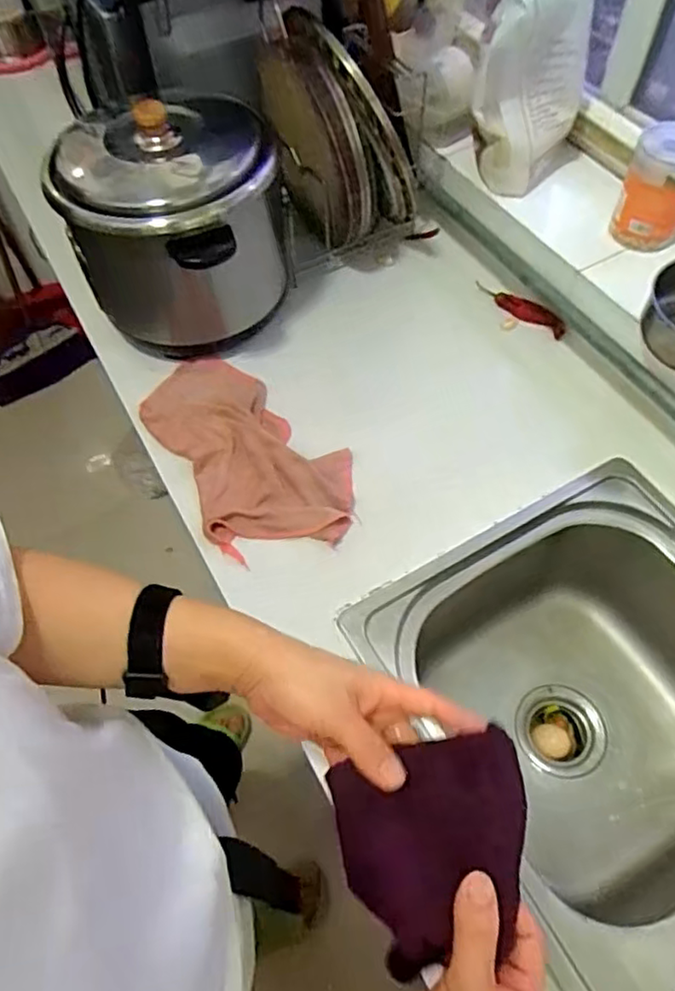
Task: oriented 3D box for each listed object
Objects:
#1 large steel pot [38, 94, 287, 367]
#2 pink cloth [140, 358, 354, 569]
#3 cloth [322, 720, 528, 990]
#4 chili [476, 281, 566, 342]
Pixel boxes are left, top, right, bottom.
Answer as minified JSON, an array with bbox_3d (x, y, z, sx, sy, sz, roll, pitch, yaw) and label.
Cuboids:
[{"bbox_3d":[-0.203,-0.344,0.822,0.260,0.235,0.288,-18,60,-8],"label":"large steel pot"},{"bbox_3d":[-0.112,-0.063,0.778,0.176,0.024,0.317,-28,62,-14],"label":"pink cloth"},{"bbox_3d":[0.059,0.212,0.382,0.118,0.017,0.113,-19,67,10],"label":"cloth"},{"bbox_3d":[0.255,-0.260,0.888,0.018,0.025,0.146,-41,66,-20],"label":"chili"}]

